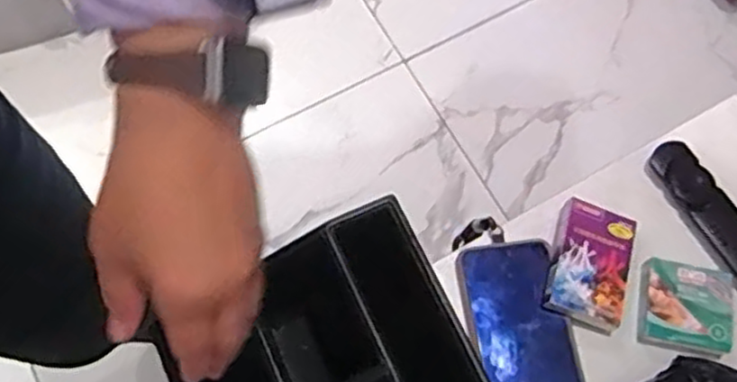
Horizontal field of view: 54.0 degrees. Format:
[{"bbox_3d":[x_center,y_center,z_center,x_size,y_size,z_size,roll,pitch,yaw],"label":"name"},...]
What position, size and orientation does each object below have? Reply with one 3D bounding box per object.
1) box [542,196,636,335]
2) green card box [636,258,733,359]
[{"bbox_3d":[0.173,0.056,0.559,0.057,0.020,0.094,18,73,5],"label":"box"},{"bbox_3d":[0.243,0.090,0.554,0.066,0.014,0.068,10,72,3],"label":"green card box"}]

